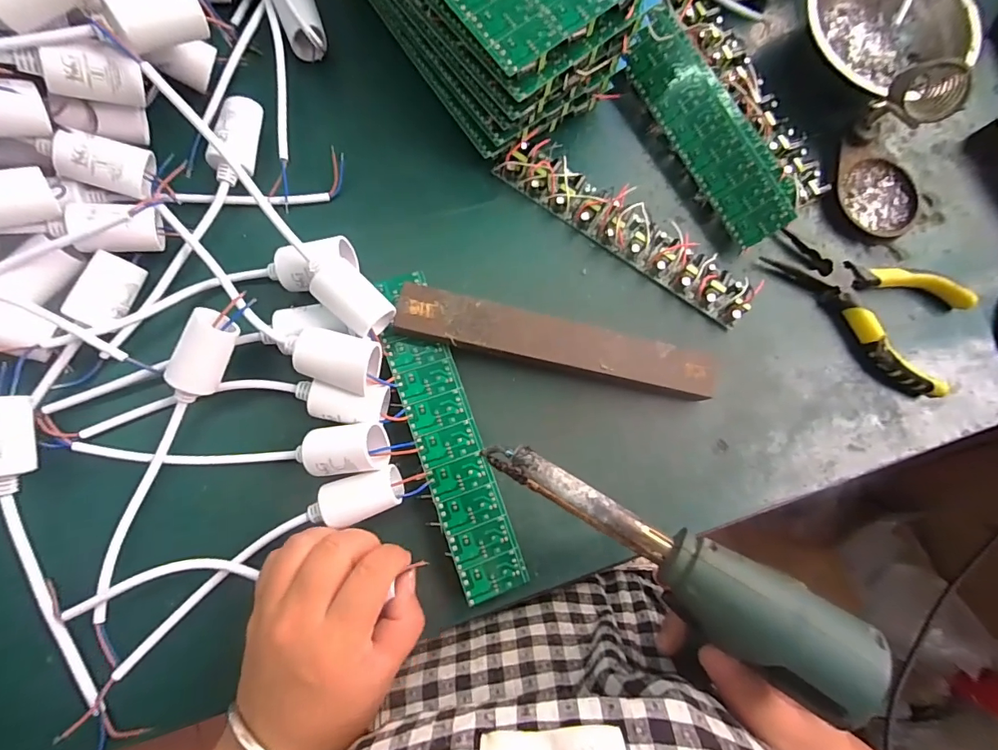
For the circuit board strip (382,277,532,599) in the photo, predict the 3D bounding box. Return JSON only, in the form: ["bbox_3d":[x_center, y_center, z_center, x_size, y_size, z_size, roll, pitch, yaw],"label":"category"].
[{"bbox_3d":[-0.030,0.039,0.285,0.038,0.014,0.187,-18,84,-7],"label":"circuit board strip"}]

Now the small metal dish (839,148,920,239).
[{"bbox_3d":[0.289,-0.138,0.358,0.063,0.008,0.063,1,82,-5],"label":"small metal dish"}]

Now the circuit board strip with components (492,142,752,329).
[{"bbox_3d":[0.091,-0.106,0.326,0.194,0.016,0.038,34,80,1],"label":"circuit board strip with components"}]

